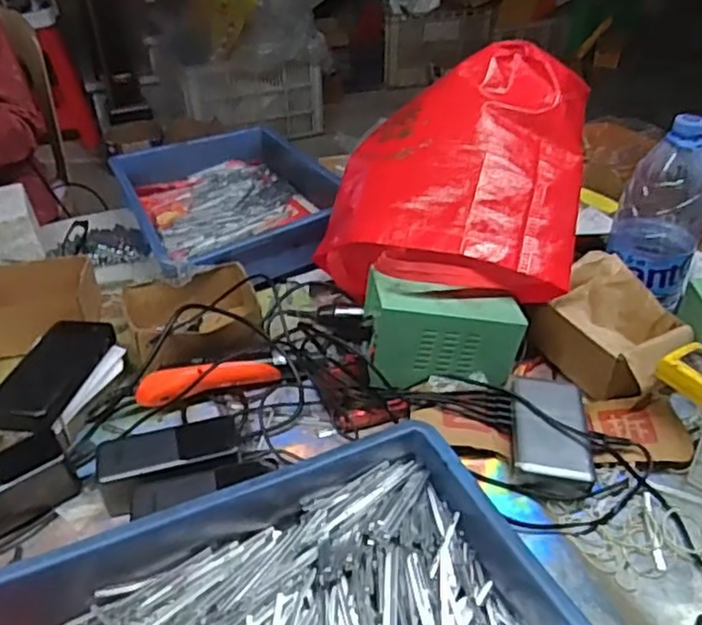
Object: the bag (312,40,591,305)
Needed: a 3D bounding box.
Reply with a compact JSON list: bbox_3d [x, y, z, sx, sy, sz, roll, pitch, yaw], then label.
[{"bbox_3d":[0.118,-0.155,0.796,0.297,0.205,0.299,11,39,12],"label":"bag"}]

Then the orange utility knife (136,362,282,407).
[{"bbox_3d":[-0.159,0.077,0.756,0.153,0.039,0.026,-13,39,-12],"label":"orange utility knife"}]

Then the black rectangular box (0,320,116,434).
[{"bbox_3d":[-0.319,0.063,0.721,0.069,0.023,0.156,6,36,11],"label":"black rectangular box"}]

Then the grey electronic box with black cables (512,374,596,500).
[{"bbox_3d":[0.200,0.123,0.682,0.074,0.040,0.132,4,35,8],"label":"grey electronic box with black cables"}]

